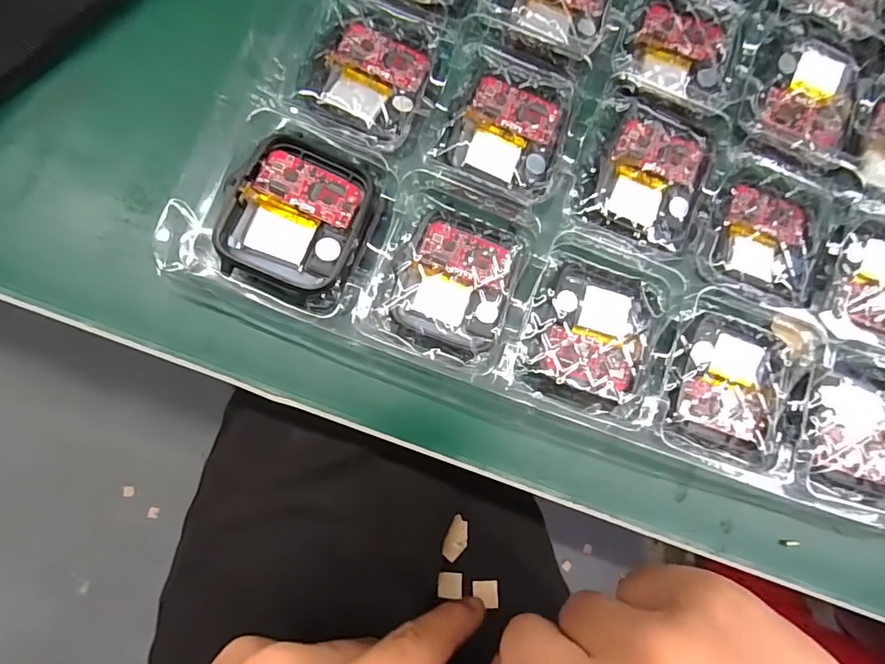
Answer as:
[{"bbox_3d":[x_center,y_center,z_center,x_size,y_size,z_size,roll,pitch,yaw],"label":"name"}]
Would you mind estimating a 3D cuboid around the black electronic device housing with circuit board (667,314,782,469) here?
[{"bbox_3d":[0.093,0.019,0.162,0.037,0.009,0.044,15,80,-6],"label":"black electronic device housing with circuit board"}]

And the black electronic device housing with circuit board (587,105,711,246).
[{"bbox_3d":[0.072,-0.052,0.167,0.034,0.010,0.044,20,80,-5],"label":"black electronic device housing with circuit board"}]

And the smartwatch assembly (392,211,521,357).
[{"bbox_3d":[0.005,-0.016,0.158,0.035,0.010,0.040,20,80,-5],"label":"smartwatch assembly"}]

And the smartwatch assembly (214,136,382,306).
[{"bbox_3d":[-0.043,-0.034,0.147,0.041,0.011,0.045,23,79,-4],"label":"smartwatch assembly"}]

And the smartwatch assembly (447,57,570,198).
[{"bbox_3d":[0.023,-0.070,0.165,0.036,0.009,0.041,18,80,-5],"label":"smartwatch assembly"}]

